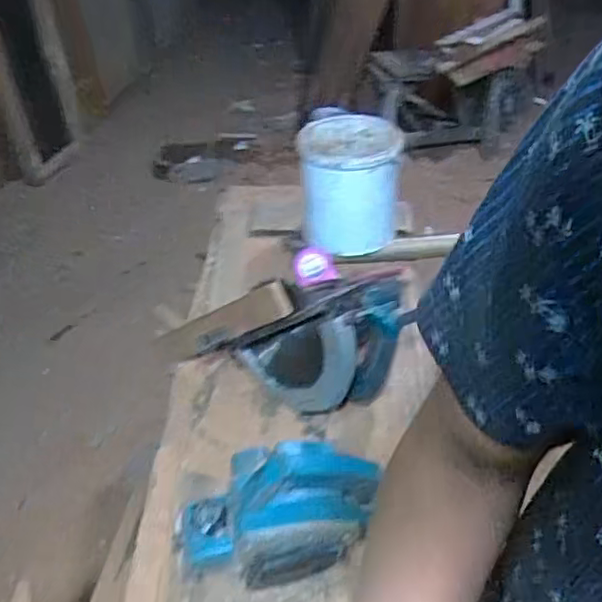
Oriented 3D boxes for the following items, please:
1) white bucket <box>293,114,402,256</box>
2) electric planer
[{"bbox_3d":[0.091,-0.213,1.146,0.162,0.194,0.162,1,41,-1],"label":"white bucket"},{"bbox_3d":[-0.018,0.235,0.762,0.258,0.137,0.155,-6,41,-9],"label":"electric planer"}]

